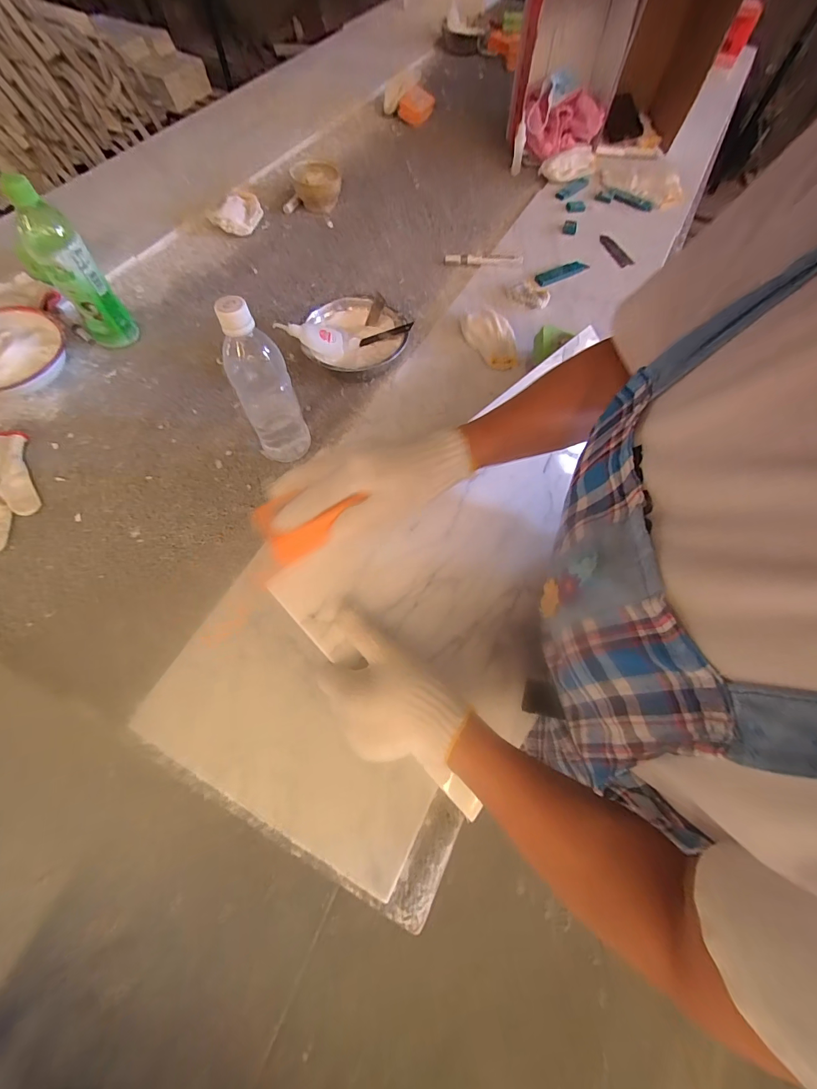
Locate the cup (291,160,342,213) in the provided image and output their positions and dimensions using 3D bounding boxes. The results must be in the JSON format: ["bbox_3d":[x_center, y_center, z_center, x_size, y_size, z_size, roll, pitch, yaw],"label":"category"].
[{"bbox_3d":[-0.183,-0.723,0.802,0.096,0.054,0.101,1,66,-2],"label":"cup"}]

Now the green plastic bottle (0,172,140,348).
[{"bbox_3d":[-0.457,-0.373,0.542,0.067,0.197,0.056,-38,73,-16],"label":"green plastic bottle"}]

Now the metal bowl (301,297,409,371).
[{"bbox_3d":[-0.081,-0.314,0.620,0.149,0.052,0.151,1,66,-2],"label":"metal bowl"}]

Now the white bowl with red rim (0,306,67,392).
[{"bbox_3d":[-0.590,-0.279,0.578,0.144,0.047,0.158,1,66,-2],"label":"white bowl with red rim"}]

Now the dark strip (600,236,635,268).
[{"bbox_3d":[0.409,-0.579,0.778,0.029,0.006,0.098,-19,69,-11],"label":"dark strip"}]

